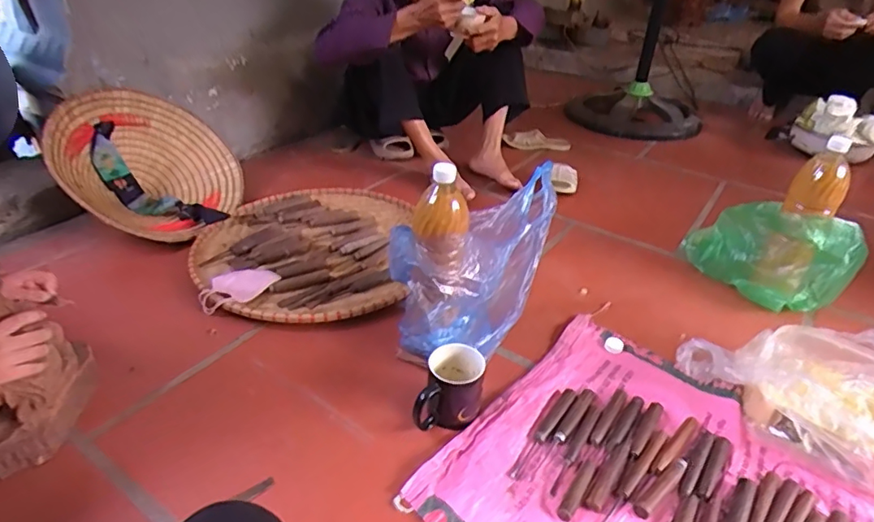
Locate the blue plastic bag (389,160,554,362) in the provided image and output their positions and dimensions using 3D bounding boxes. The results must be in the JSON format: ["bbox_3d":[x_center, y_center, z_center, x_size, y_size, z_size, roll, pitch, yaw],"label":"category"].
[{"bbox_3d":[0.064,0.007,0.886,0.265,0.229,0.174,-2,34,-5],"label":"blue plastic bag"}]

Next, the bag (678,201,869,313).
[{"bbox_3d":[0.663,-0.036,1.103,0.170,0.176,0.284,-11,36,-16],"label":"bag"}]

